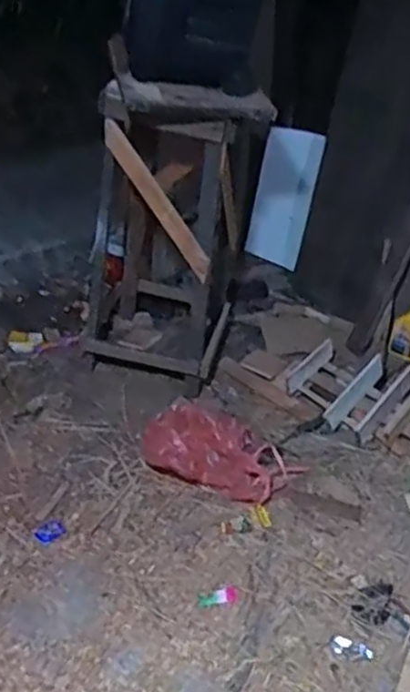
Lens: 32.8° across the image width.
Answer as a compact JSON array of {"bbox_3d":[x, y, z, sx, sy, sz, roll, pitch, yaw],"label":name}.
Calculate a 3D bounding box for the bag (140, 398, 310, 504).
[{"bbox_3d":[0.023,0.266,1.822,0.387,0.106,0.293,27,40,28],"label":"bag"}]

